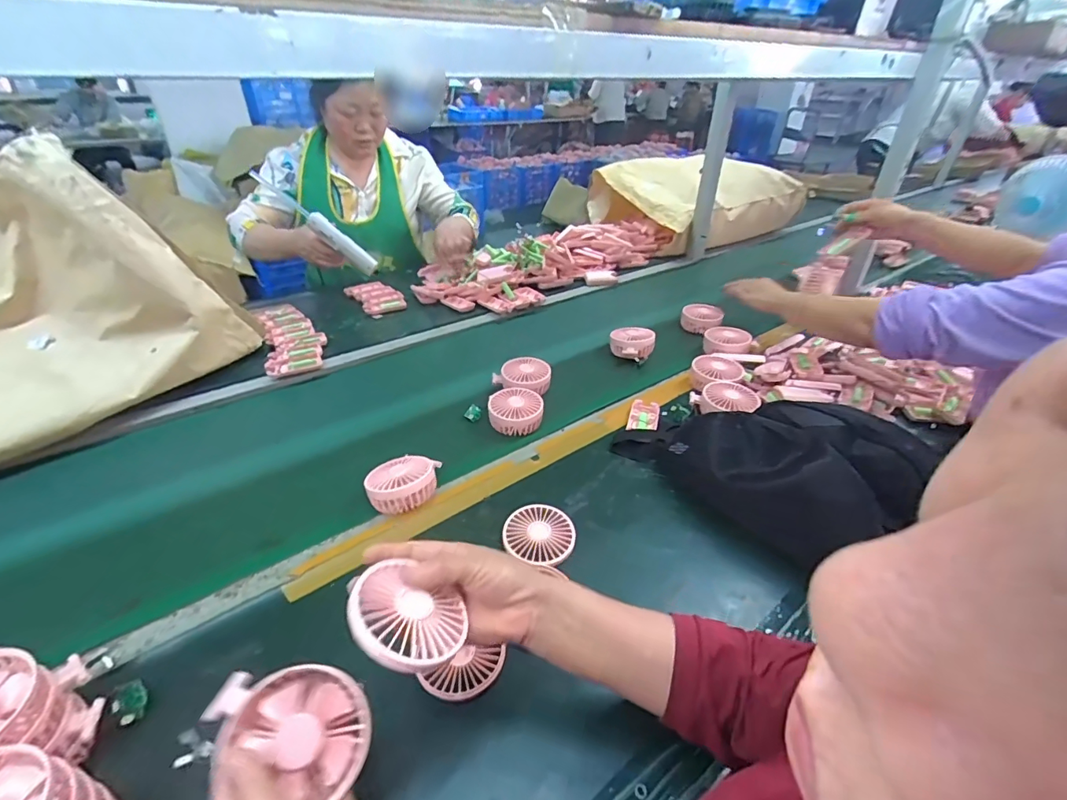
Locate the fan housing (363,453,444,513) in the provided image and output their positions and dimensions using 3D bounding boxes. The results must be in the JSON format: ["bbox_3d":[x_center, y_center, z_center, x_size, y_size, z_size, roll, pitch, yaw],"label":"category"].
[{"bbox_3d":[-0.171,0.108,0.629,0.077,0.045,0.088,9,35,11],"label":"fan housing"}]

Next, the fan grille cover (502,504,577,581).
[{"bbox_3d":[0.009,0.165,0.588,0.086,0.015,0.080,17,38,22],"label":"fan grille cover"}]

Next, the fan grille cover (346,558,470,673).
[{"bbox_3d":[-0.089,0.153,0.340,0.083,0.010,0.075,27,23,-6],"label":"fan grille cover"}]

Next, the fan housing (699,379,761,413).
[{"bbox_3d":[0.324,-0.002,0.773,0.083,0.033,0.092,27,42,32],"label":"fan housing"}]

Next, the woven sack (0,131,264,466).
[{"bbox_3d":[-0.841,-0.115,0.681,0.322,0.308,0.694,23,40,29],"label":"woven sack"}]

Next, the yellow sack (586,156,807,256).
[{"bbox_3d":[0.576,-0.695,1.641,0.683,0.243,0.417,-20,39,-27],"label":"yellow sack"}]

